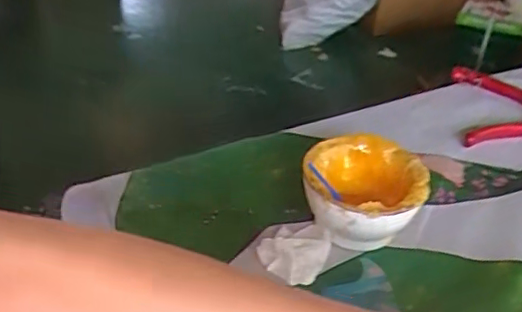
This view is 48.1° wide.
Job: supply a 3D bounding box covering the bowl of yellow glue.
[{"bbox_3d":[0.084,0.033,0.487,0.093,0.058,0.097,2,32,-1],"label":"bowl of yellow glue"}]

